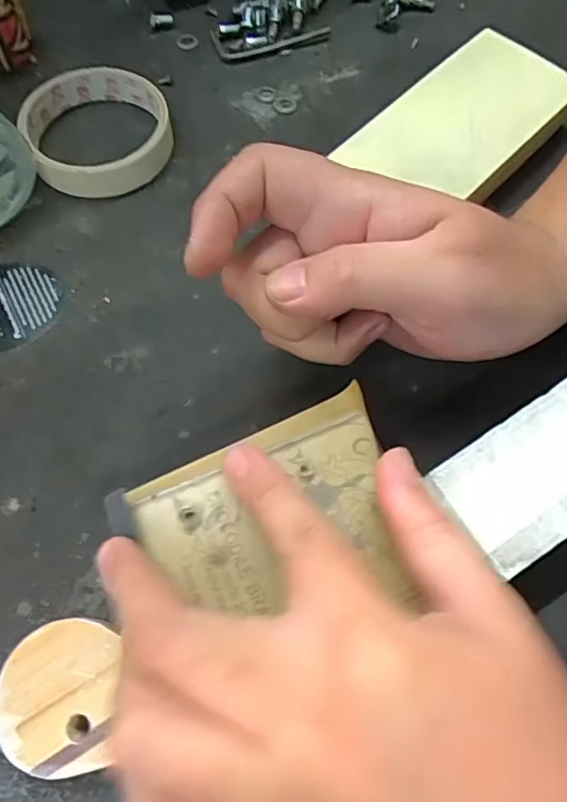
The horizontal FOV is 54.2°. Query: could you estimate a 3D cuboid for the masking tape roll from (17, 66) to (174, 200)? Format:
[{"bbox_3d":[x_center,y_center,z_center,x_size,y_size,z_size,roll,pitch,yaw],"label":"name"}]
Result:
[{"bbox_3d":[-0.109,-0.160,0.328,0.082,0.020,0.086,1,66,-2],"label":"masking tape roll"}]

